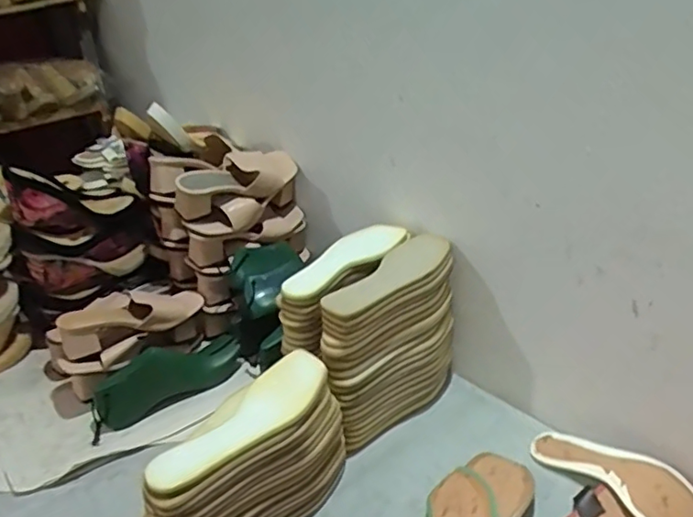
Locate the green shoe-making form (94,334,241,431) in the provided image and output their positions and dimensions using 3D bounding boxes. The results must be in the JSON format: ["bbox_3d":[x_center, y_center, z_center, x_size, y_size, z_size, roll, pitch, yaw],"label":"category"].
[{"bbox_3d":[-0.282,0.182,0.923,0.236,0.084,0.064,-25,34,-35],"label":"green shoe-making form"}]

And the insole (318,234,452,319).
[{"bbox_3d":[0.063,0.024,0.802,0.082,0.017,0.228,18,40,38],"label":"insole"}]

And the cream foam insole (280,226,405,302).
[{"bbox_3d":[-0.003,0.000,0.843,0.082,0.014,0.223,18,34,35],"label":"cream foam insole"}]

